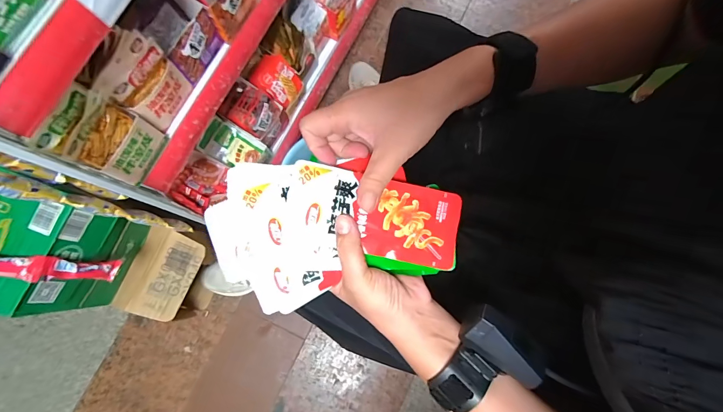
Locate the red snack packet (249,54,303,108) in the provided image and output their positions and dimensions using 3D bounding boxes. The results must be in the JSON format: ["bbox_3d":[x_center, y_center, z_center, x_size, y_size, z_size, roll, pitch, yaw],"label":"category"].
[{"bbox_3d":[-0.202,-0.305,0.833,0.030,0.110,0.087,28,84,46],"label":"red snack packet"}]

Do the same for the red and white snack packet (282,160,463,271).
[{"bbox_3d":[0.012,0.007,0.301,0.152,0.011,0.068,14,80,-6],"label":"red and white snack packet"}]

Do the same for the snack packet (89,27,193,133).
[{"bbox_3d":[-0.315,-0.178,0.509,0.026,0.142,0.097,28,79,5],"label":"snack packet"}]

